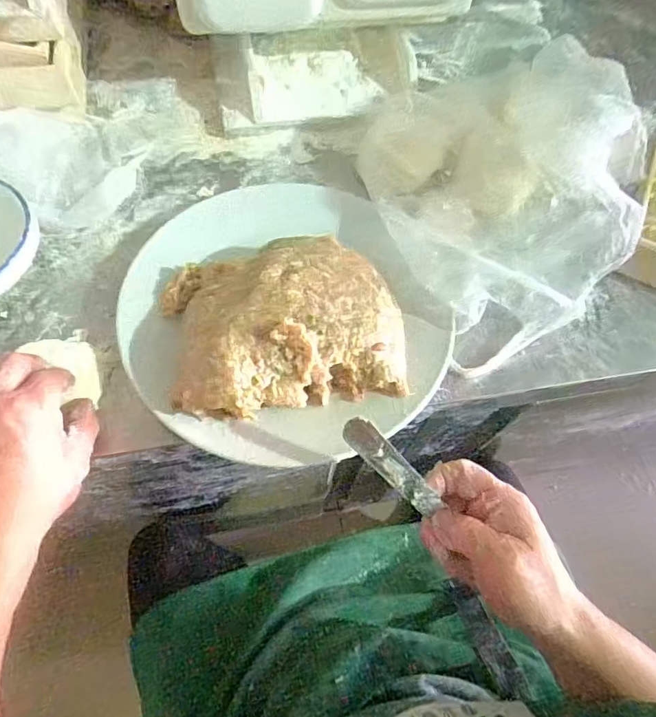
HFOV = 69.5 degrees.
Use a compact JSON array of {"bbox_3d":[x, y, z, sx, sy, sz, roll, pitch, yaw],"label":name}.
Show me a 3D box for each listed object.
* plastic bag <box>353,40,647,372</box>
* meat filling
[{"bbox_3d":[0.192,-0.178,0.455,0.279,0.135,0.286,-23,68,-14],"label":"plastic bag"},{"bbox_3d":[-0.037,-0.033,0.392,0.186,0.056,0.148,-10,65,-8],"label":"meat filling"}]

